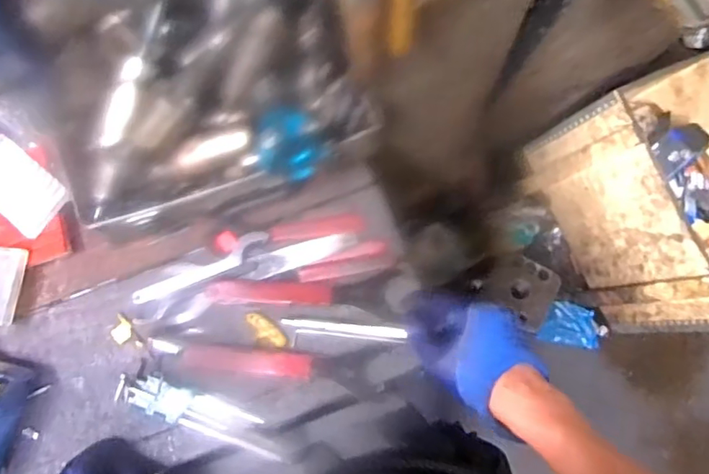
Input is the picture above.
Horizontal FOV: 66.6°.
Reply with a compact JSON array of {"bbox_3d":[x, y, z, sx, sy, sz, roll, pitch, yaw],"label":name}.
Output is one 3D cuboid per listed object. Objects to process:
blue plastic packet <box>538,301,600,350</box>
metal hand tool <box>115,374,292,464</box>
[{"bbox_3d":[0.586,0.238,1.460,0.145,0.015,0.114,9,100,22],"label":"blue plastic packet"},{"bbox_3d":[-0.182,0.215,0.651,0.213,0.032,0.043,19,77,6],"label":"metal hand tool"}]

